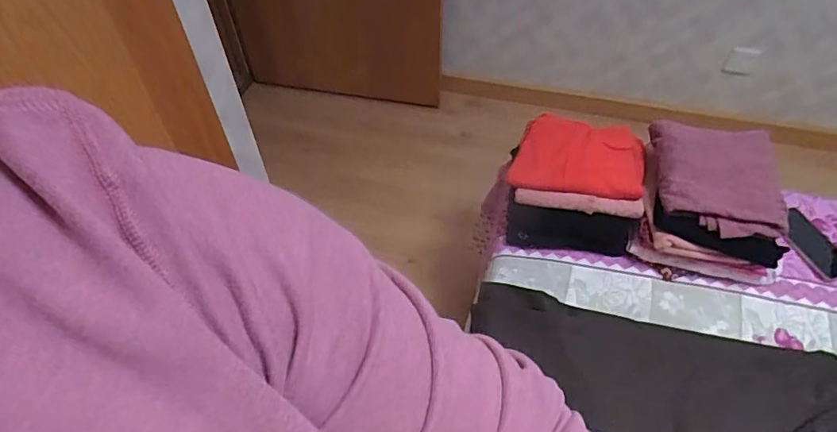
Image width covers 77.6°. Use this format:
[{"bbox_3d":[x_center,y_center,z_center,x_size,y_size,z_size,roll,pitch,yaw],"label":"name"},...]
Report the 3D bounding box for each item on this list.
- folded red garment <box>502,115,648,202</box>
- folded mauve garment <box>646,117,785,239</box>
[{"bbox_3d":[0.315,-0.125,1.027,0.239,0.039,0.257,5,39,24],"label":"folded red garment"},{"bbox_3d":[0.524,-0.072,0.918,0.199,0.048,0.222,7,51,7],"label":"folded mauve garment"}]

